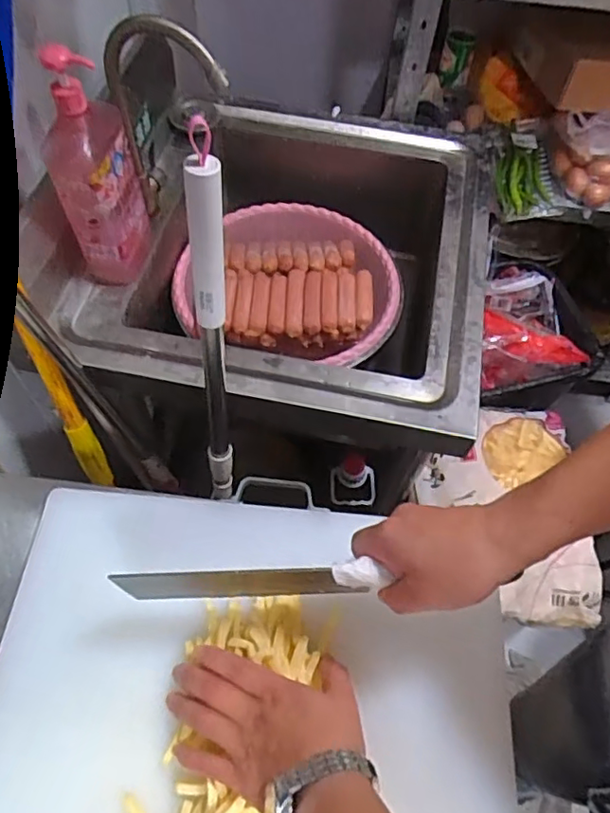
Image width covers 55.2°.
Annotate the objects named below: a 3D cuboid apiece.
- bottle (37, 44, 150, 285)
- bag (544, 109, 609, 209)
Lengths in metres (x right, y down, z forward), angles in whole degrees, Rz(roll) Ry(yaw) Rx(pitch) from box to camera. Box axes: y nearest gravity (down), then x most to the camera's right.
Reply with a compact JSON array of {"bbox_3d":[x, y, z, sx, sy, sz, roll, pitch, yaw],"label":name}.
[{"bbox_3d":[-0.254,-0.280,0.712,0.096,0.273,0.083,-14,61,-10],"label":"bottle"},{"bbox_3d":[0.559,-0.475,1.096,0.217,0.167,0.102,16,60,7],"label":"bag"}]

